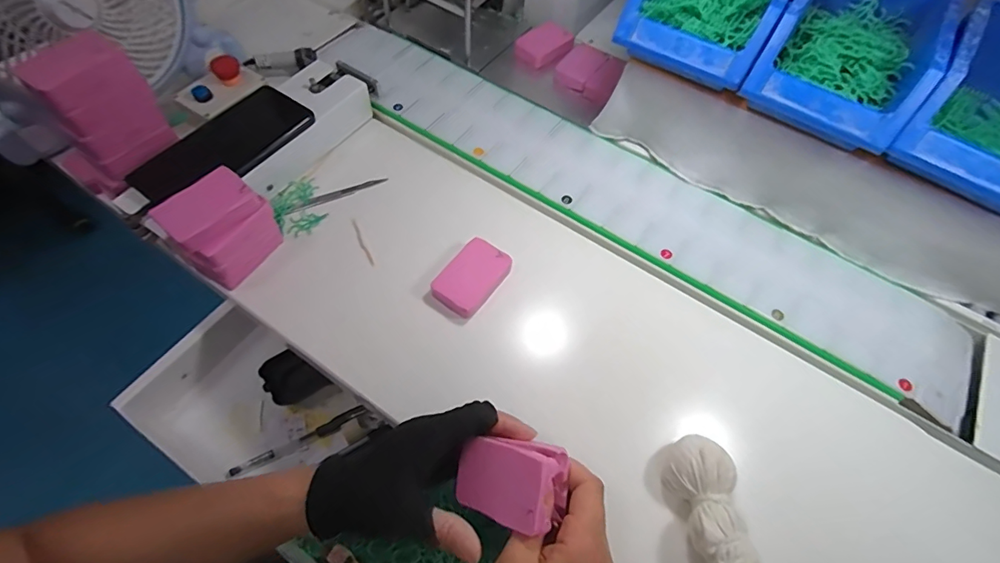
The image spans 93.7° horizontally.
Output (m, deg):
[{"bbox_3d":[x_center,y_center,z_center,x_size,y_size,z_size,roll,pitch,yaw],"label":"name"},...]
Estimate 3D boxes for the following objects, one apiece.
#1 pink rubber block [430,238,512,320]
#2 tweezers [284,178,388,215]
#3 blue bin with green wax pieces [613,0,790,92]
[{"bbox_3d":[-0.026,-0.004,0.435,0.046,0.016,0.073,34,64,15],"label":"pink rubber block"},{"bbox_3d":[-0.170,-0.090,0.493,0.106,0.011,0.010,-25,65,-17],"label":"tweezers"},{"bbox_3d":[0.205,-0.274,0.446,0.123,0.070,0.181,30,63,13],"label":"blue bin with green wax pieces"}]

